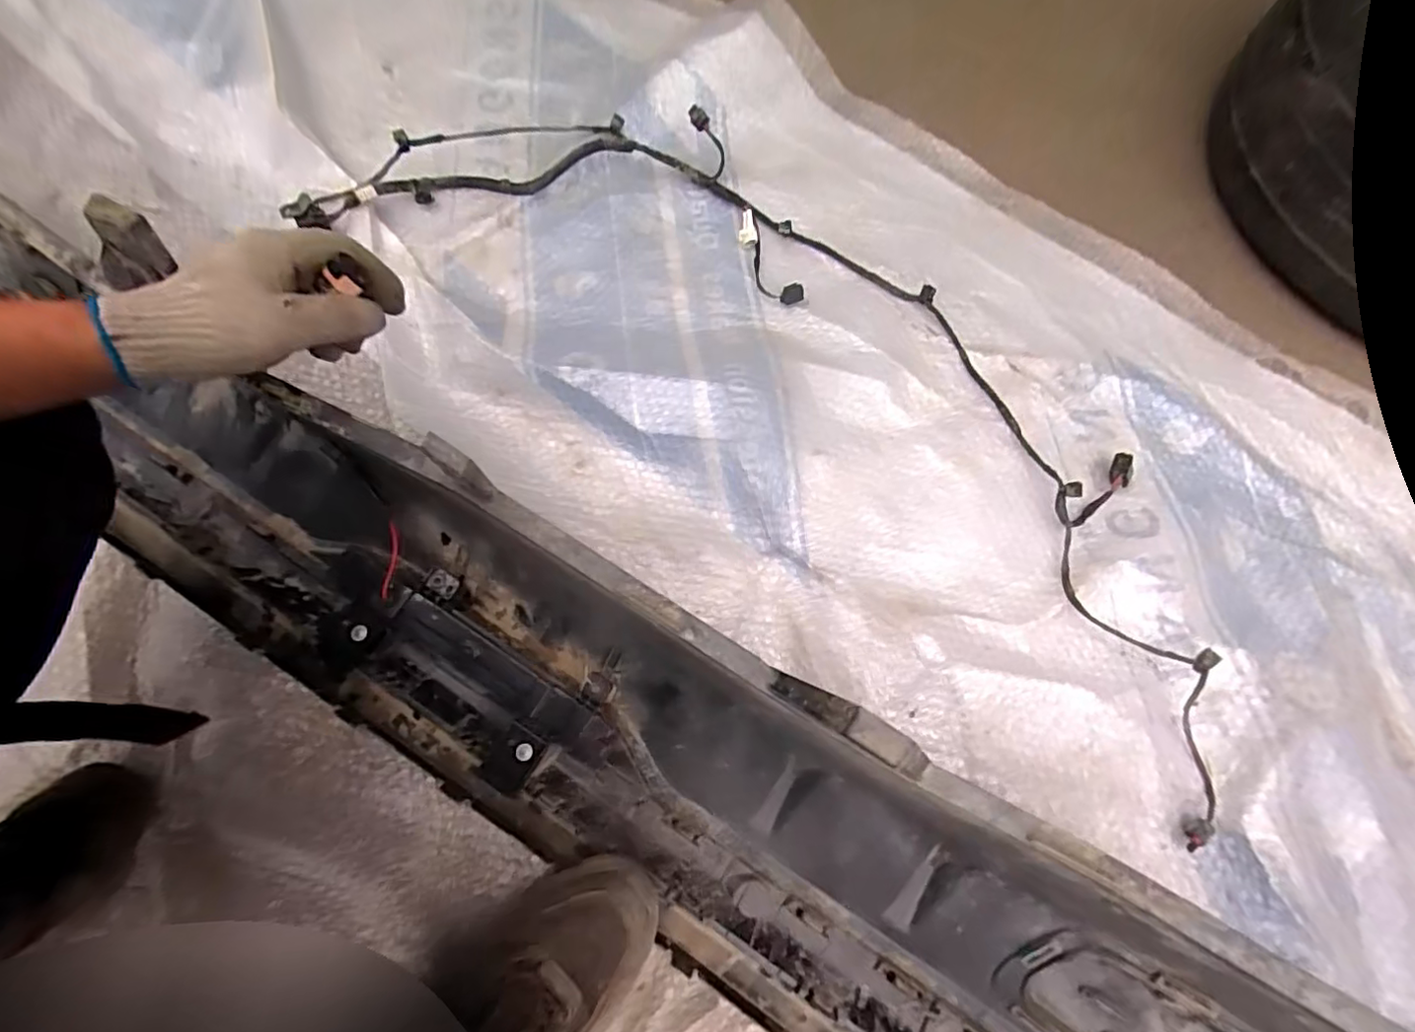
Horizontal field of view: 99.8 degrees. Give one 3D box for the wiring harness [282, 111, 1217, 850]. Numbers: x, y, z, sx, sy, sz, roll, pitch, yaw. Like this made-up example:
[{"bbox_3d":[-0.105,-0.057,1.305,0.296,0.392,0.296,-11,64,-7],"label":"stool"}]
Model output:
[{"bbox_3d":[0.090,-0.169,0.643,1.144,0.046,0.379,34,74,10],"label":"wiring harness"}]

